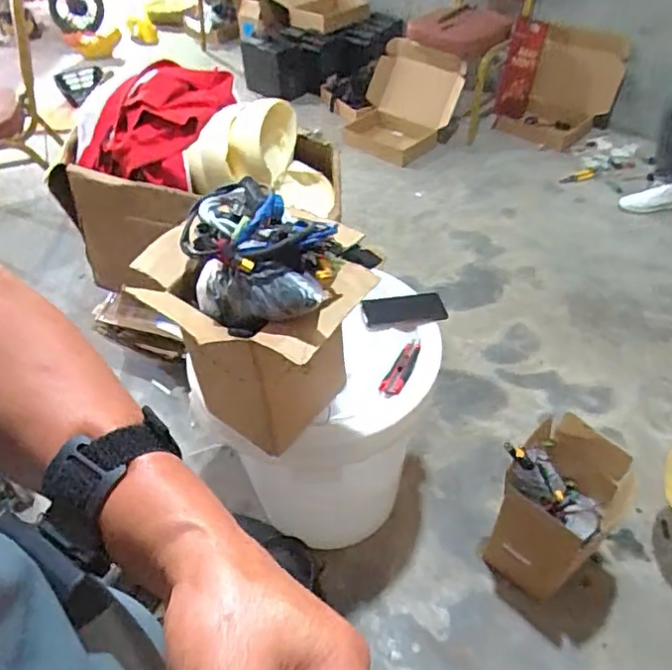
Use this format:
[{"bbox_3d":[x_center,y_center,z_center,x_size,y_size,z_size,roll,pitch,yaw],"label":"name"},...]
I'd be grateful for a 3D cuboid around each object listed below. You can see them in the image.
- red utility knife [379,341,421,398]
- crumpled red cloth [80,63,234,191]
[{"bbox_3d":[0.121,0.059,1.056,0.041,0.022,0.141,20,51,22],"label":"red utility knife"},{"bbox_3d":[-0.434,-0.509,1.401,0.318,0.143,0.292,9,47,12],"label":"crumpled red cloth"}]

